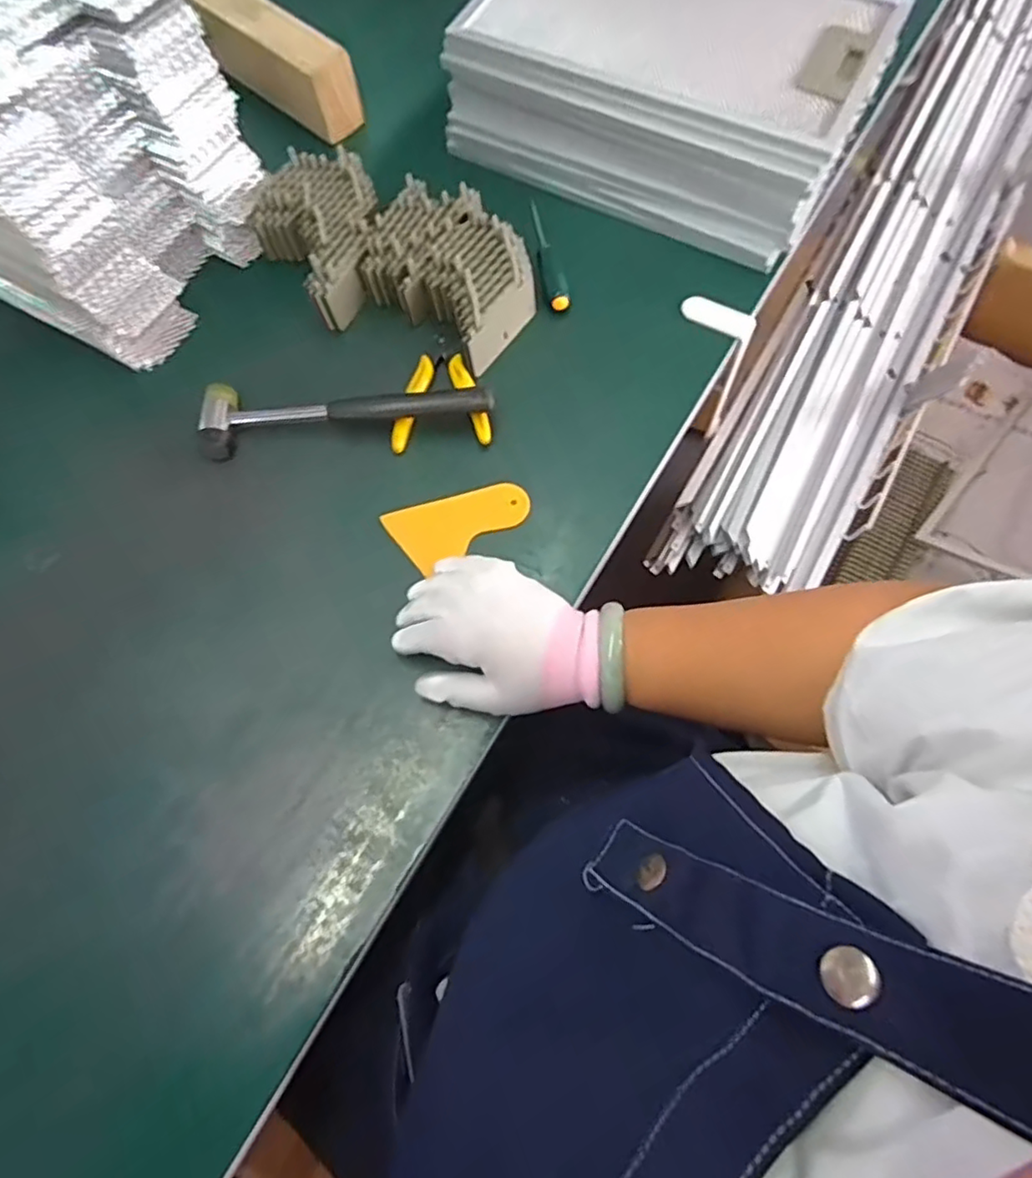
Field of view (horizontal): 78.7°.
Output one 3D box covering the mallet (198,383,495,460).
[{"bbox_3d":[-0.137,-0.133,0.503,0.236,0.032,0.064,4,69,3],"label":"mallet"}]

